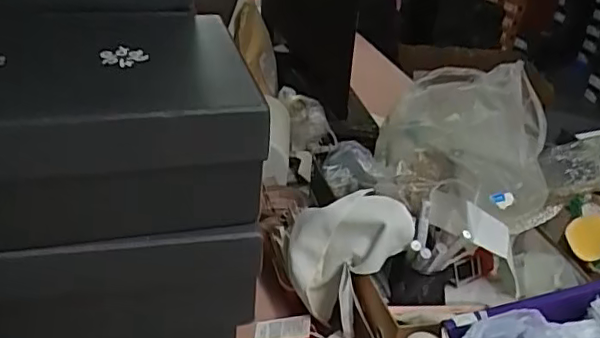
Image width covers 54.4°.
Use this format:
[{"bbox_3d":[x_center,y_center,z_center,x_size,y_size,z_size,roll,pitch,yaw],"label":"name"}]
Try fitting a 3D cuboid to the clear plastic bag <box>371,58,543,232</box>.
[{"bbox_3d":[0.246,-0.052,0.897,0.243,0.158,0.301,10,34,9],"label":"clear plastic bag"}]

